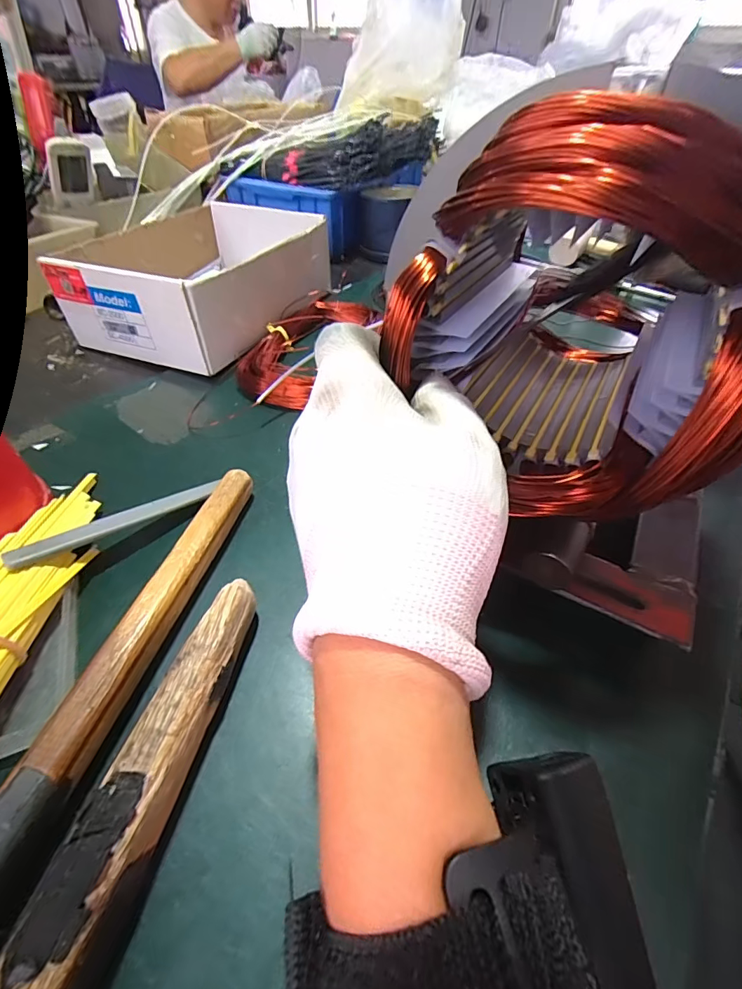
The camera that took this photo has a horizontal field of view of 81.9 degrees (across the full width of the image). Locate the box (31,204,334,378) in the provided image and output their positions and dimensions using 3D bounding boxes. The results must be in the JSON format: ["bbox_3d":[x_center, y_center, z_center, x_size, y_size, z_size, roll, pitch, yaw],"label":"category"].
[{"bbox_3d":[-0.172,-0.232,0.458,0.188,0.080,0.241,18,48,15],"label":"box"}]

